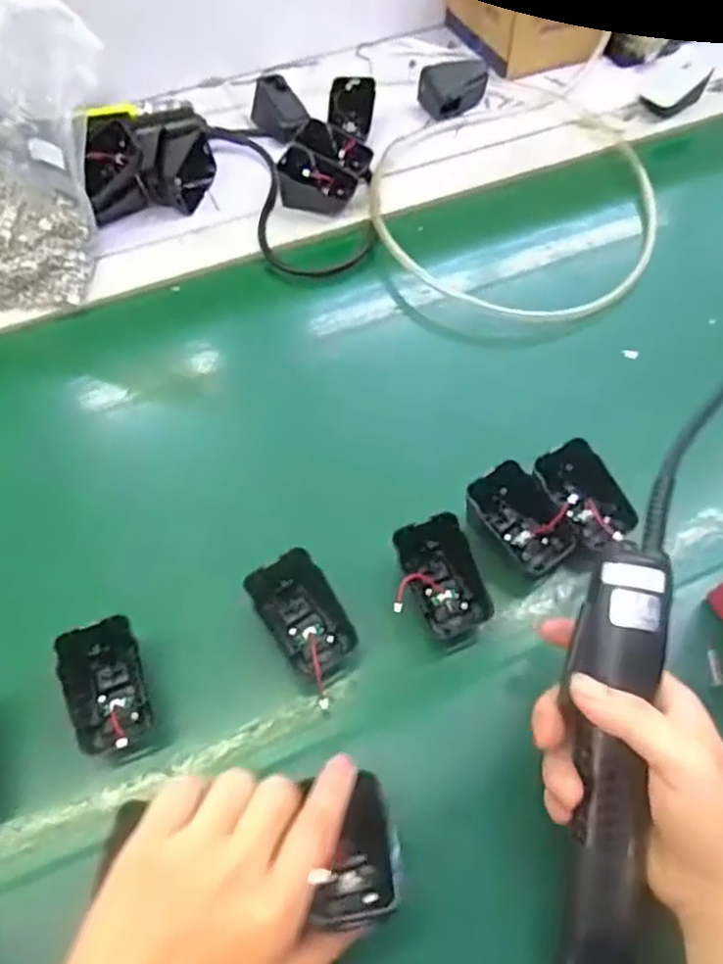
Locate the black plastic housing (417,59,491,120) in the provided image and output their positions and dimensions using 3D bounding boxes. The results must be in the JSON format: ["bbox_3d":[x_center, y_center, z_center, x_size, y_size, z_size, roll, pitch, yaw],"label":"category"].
[{"bbox_3d":[0.093,-0.396,0.716,0.073,0.044,0.036,-26,62,-14],"label":"black plastic housing"}]

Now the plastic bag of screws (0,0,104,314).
[{"bbox_3d":[-0.281,-0.246,0.542,0.147,0.182,0.156,40,68,21],"label":"plastic bag of screws"}]

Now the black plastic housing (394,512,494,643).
[{"bbox_3d":[0.047,0.060,0.434,0.048,0.039,0.067,-19,61,-10],"label":"black plastic housing"}]

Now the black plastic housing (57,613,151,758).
[{"bbox_3d":[-0.145,0.115,0.406,0.040,0.032,0.070,-16,81,-20],"label":"black plastic housing"}]

